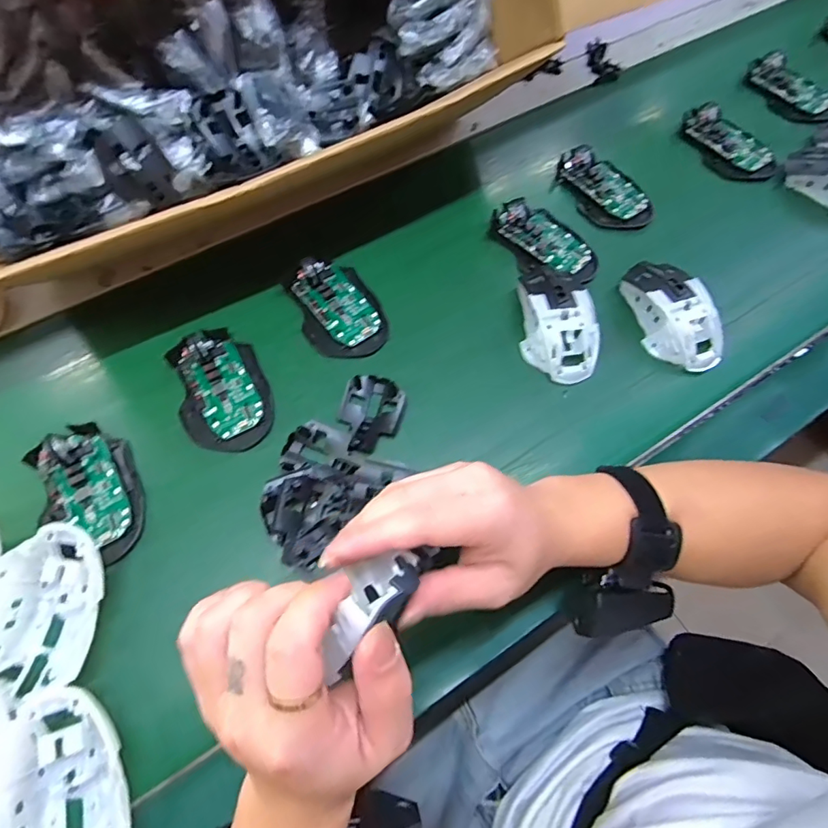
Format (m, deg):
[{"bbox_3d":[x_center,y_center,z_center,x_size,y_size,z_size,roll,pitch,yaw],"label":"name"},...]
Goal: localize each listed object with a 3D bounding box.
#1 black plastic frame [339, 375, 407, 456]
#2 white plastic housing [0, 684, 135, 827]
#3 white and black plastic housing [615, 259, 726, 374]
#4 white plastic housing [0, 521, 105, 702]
[{"bbox_3d":[-0.037,0.001,0.417,0.052,0.012,0.070,11,66,4],"label":"black plastic frame"},{"bbox_3d":[-0.209,0.230,0.297,0.064,0.032,0.115,-23,68,-11],"label":"white plastic housing"},{"bbox_3d":[0.236,-0.093,0.453,0.058,0.038,0.115,-20,67,-10],"label":"white and black plastic housing"},{"bbox_3d":[-0.248,0.132,0.336,0.063,0.034,0.103,-1,66,-1],"label":"white plastic housing"}]

